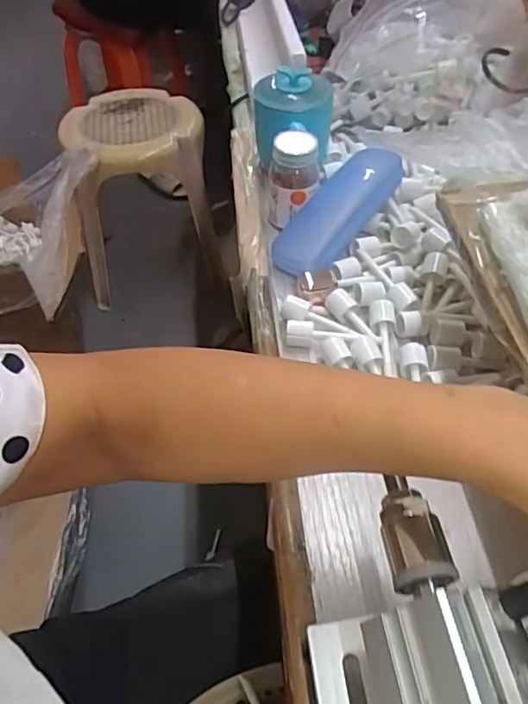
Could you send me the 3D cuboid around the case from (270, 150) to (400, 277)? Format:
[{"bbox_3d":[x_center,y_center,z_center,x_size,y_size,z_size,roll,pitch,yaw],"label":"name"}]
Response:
[{"bbox_3d":[0.067,-0.126,0.511,0.146,0.033,0.051,-47,60,-8],"label":"case"}]

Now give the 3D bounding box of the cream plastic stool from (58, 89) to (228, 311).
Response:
[{"bbox_3d":[-0.309,-0.393,1.451,0.334,0.436,0.355,-12,49,-8],"label":"cream plastic stool"}]

